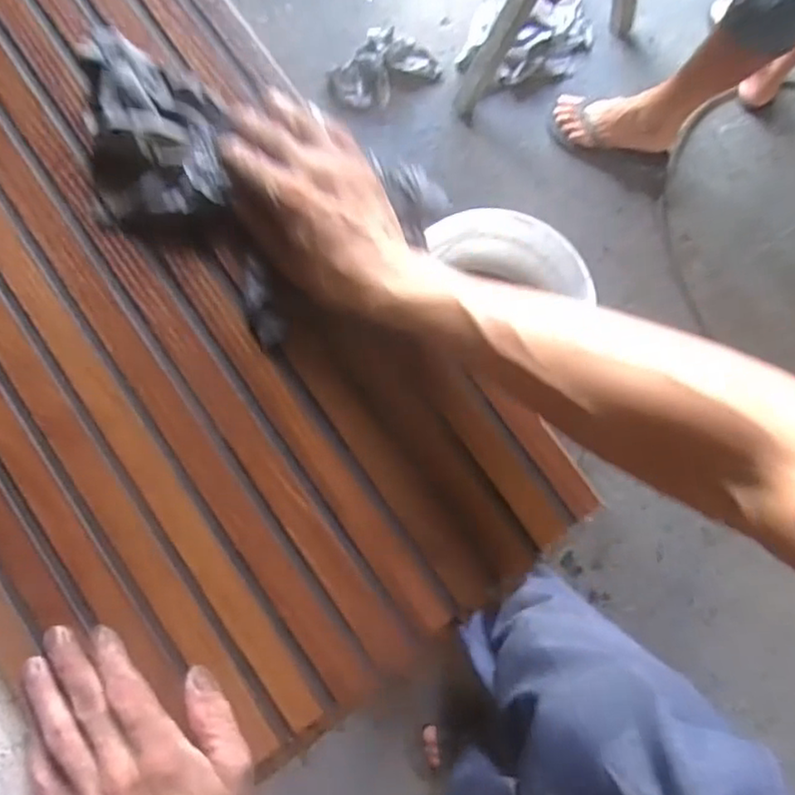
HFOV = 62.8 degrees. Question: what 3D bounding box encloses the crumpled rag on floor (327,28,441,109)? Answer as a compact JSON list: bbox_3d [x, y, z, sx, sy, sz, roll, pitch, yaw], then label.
[{"bbox_3d":[-0.031,-0.679,1.342,0.220,0.058,0.136,-30,84,-5],"label":"crumpled rag on floor"}]

